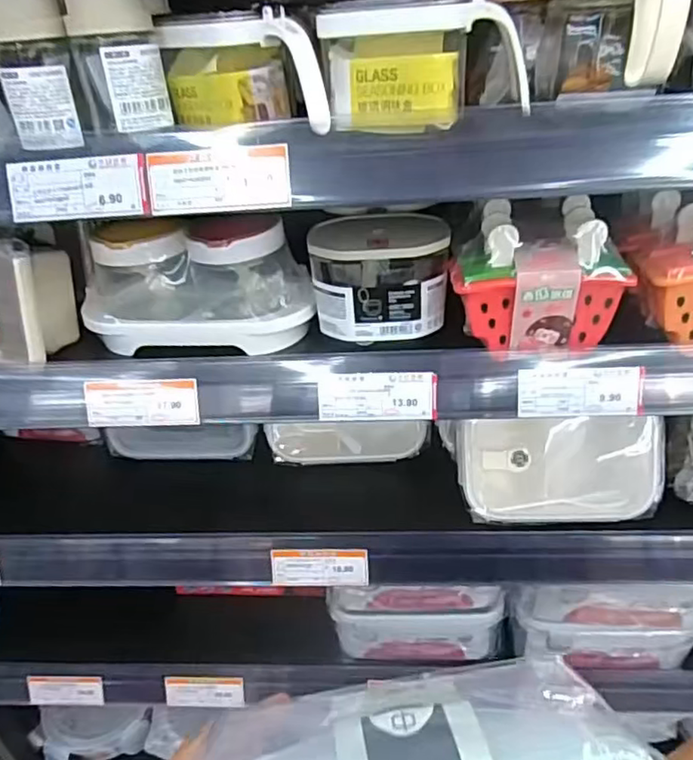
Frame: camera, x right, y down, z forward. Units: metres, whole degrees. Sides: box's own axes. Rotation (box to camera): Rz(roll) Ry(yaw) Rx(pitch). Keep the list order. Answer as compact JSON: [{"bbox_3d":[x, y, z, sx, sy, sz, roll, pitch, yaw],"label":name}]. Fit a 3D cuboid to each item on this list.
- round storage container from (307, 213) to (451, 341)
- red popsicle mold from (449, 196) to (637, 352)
[{"bbox_3d":[0.029,-0.088,0.514,0.112,0.084,0.073,-1,33,6],"label":"round storage container"},{"bbox_3d":[0.154,-0.086,0.487,0.122,0.095,0.095,4,34,14],"label":"red popsicle mold"}]

